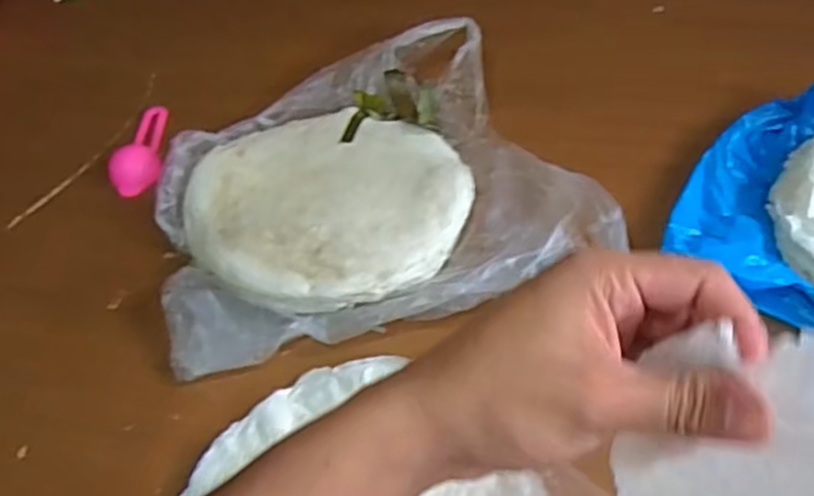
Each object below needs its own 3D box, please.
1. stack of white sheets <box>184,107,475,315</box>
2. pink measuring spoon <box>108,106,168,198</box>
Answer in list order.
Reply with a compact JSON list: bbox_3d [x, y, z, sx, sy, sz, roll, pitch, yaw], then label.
[{"bbox_3d":[-0.061,-0.035,0.558,0.208,0.024,0.193,-8,49,-1],"label":"stack of white sheets"},{"bbox_3d":[-0.235,-0.092,0.645,0.037,0.023,0.109,-9,49,-1],"label":"pink measuring spoon"}]

